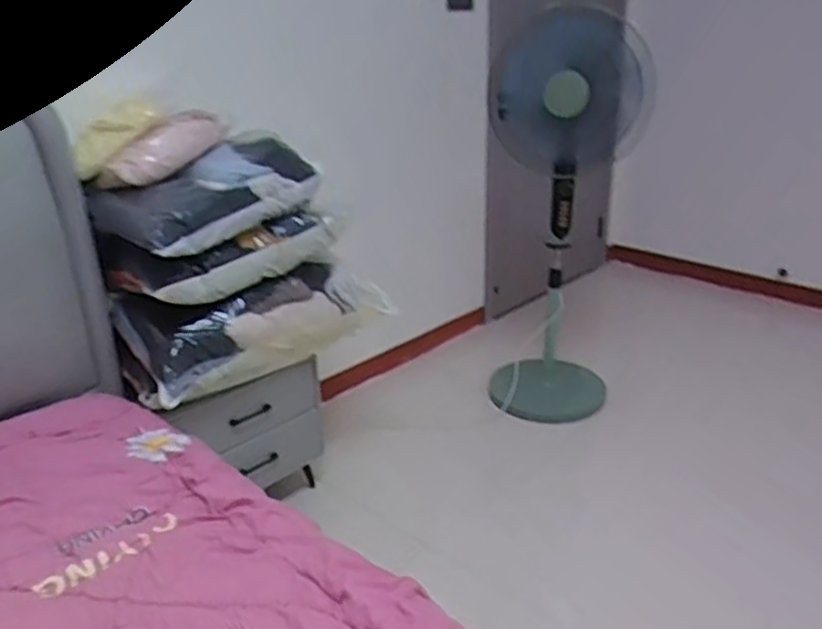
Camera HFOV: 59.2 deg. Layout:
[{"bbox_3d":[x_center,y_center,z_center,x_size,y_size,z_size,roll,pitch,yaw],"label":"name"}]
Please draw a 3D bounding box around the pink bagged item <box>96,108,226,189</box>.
[{"bbox_3d":[-0.576,-0.396,1.711,0.126,0.098,0.333,22,50,40],"label":"pink bagged item"}]

